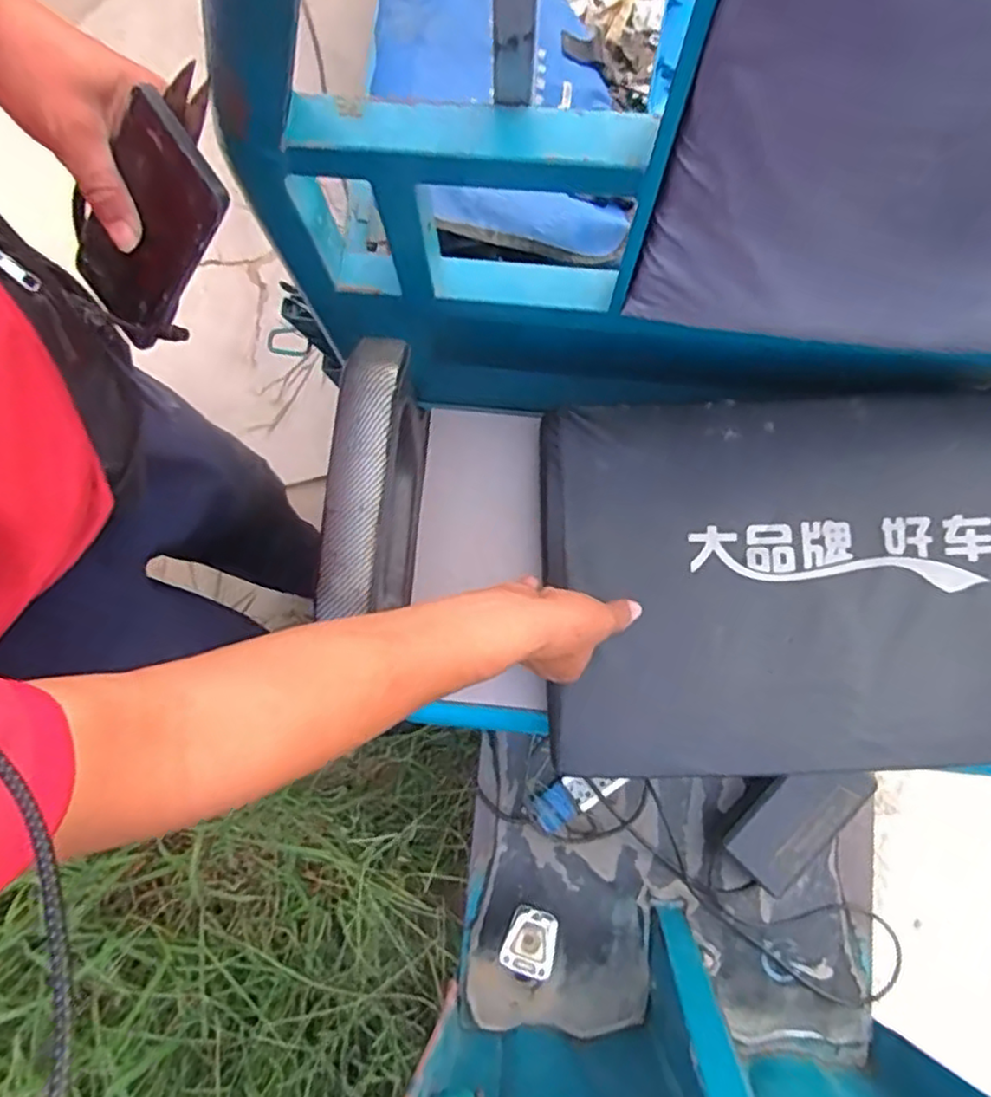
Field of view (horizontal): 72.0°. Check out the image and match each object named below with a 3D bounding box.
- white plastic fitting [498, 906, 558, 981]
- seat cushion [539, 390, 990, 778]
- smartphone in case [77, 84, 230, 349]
[{"bbox_3d":[0.047,0.534,0.926,0.068,0.026,0.079,18,58,9],"label":"white plastic fitting"},{"bbox_3d":[0.350,0.030,0.654,0.595,0.057,0.346,-2,78,1],"label":"seat cushion"},{"bbox_3d":[-0.228,-0.202,0.442,0.076,0.163,0.008,54,43,-9],"label":"smartphone in case"}]

